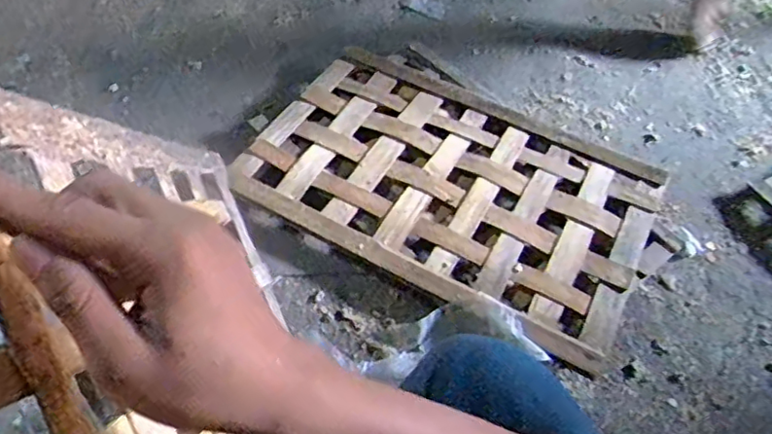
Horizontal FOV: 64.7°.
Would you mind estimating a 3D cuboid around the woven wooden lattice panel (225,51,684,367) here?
[{"bbox_3d":[0.096,-0.044,0.836,0.536,0.038,0.330,26,57,17],"label":"woven wooden lattice panel"}]

